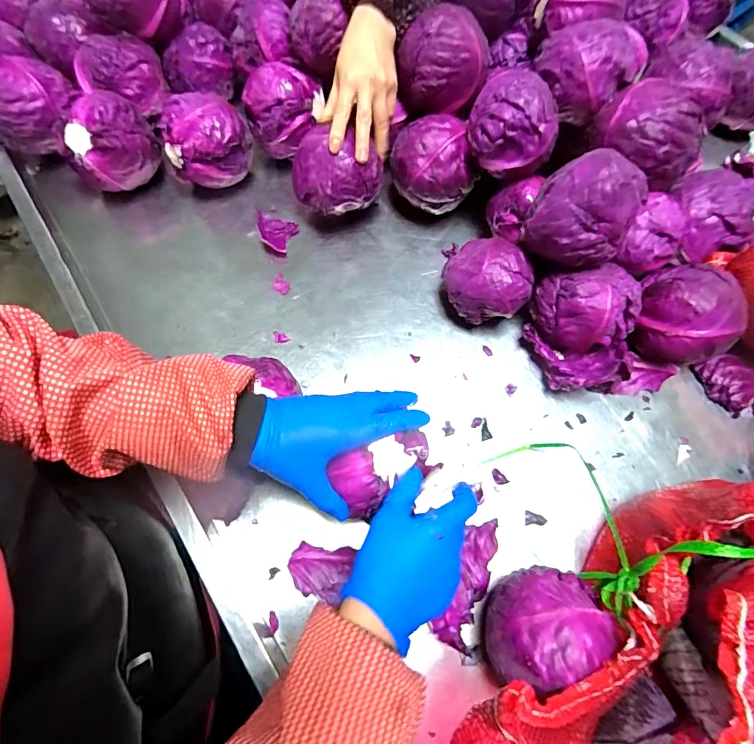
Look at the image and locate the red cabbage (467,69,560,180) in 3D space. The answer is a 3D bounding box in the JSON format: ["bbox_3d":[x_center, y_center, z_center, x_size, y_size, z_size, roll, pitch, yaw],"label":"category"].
[{"bbox_3d":[0.151,-0.280,0.482,0.090,0.077,0.080,8,69,3],"label":"red cabbage"}]

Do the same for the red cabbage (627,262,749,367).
[{"bbox_3d":[0.339,-0.059,0.489,0.095,0.112,0.103,-27,71,-10],"label":"red cabbage"}]

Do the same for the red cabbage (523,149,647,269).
[{"bbox_3d":[0.206,-0.160,0.436,0.095,0.098,0.089,35,73,13],"label":"red cabbage"}]

